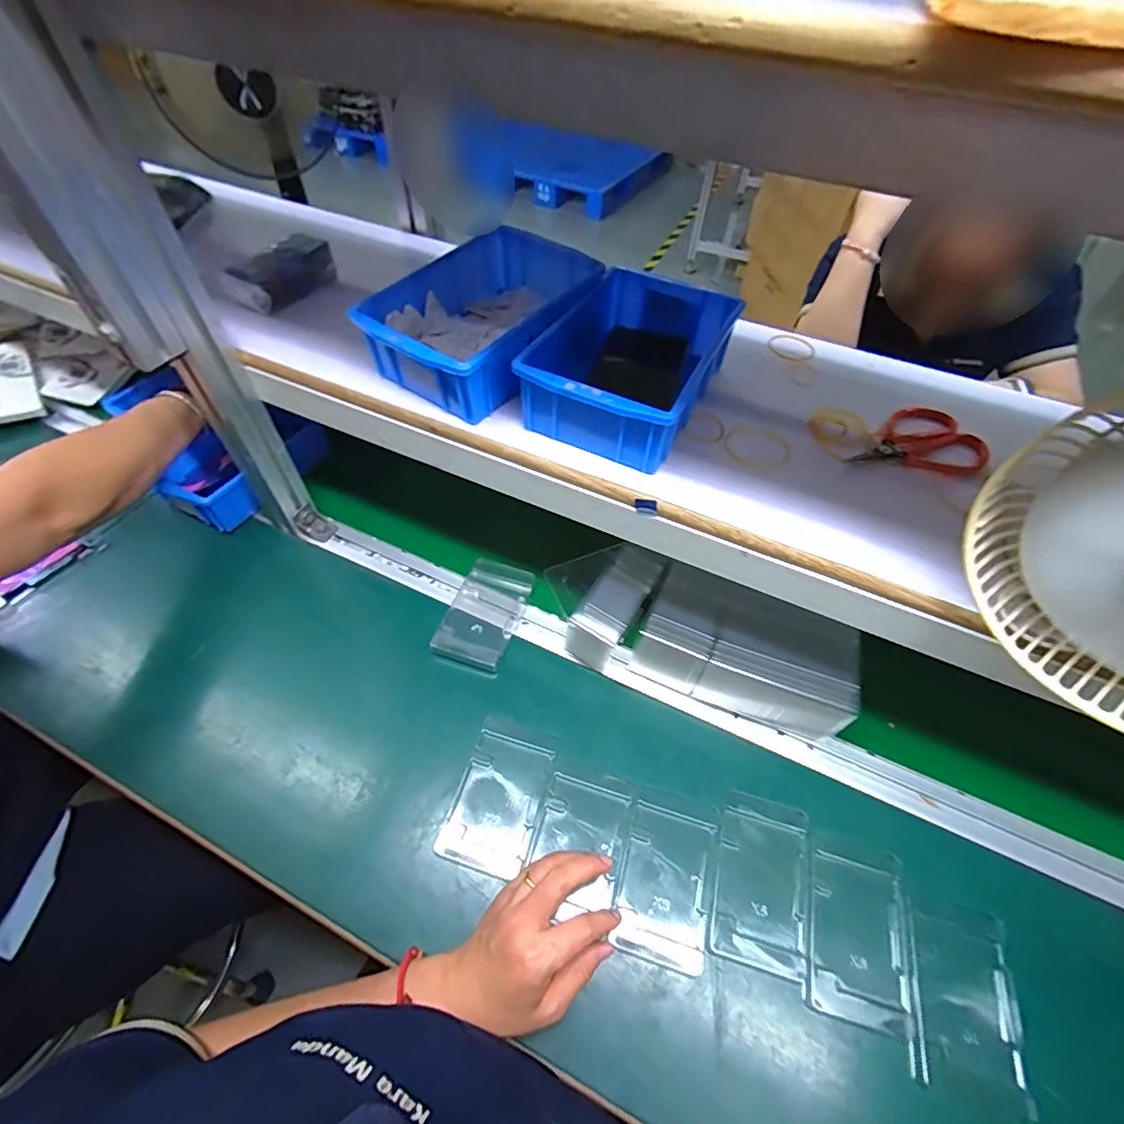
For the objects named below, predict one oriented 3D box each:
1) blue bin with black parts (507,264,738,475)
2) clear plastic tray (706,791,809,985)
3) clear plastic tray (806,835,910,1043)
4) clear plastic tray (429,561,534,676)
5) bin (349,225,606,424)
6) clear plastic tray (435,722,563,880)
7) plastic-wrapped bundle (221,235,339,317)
[{"bbox_3d":[0.061,-0.175,0.459,0.130,0.062,0.204,24,55,14],"label":"blue bin with black parts"},{"bbox_3d":[0.171,0.270,0.451,0.076,0.008,0.127,15,53,8],"label":"clear plastic tray"},{"bbox_3d":[0.243,0.300,0.431,0.075,0.009,0.130,15,53,8],"label":"clear plastic tray"},{"bbox_3d":[-0.086,0.057,0.600,0.078,0.013,0.137,17,54,10],"label":"clear plastic tray"},{"bbox_3d":[-0.070,-0.221,0.482,0.138,0.068,0.205,34,58,20],"label":"bin"},{"bbox_3d":[-0.057,0.213,0.483,0.075,0.010,0.123,16,53,9],"label":"clear plastic tray"},{"bbox_3d":[-0.300,-0.308,0.559,0.052,0.041,0.115,24,55,14],"label":"plastic-wrapped bundle"}]

